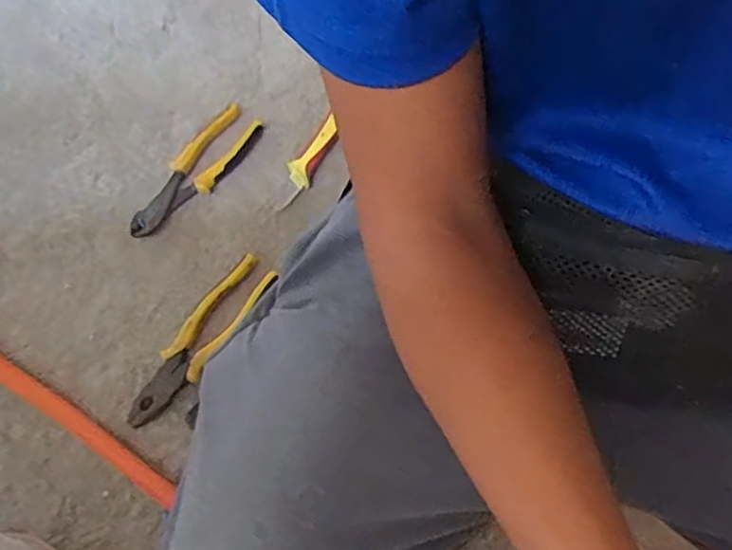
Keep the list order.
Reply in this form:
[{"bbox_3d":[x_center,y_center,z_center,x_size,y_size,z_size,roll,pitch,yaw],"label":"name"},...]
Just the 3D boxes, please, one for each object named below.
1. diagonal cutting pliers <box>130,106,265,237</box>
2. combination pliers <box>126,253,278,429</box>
[{"bbox_3d":[-0.207,-0.125,0.784,0.066,0.018,0.204,37,72,13],"label":"diagonal cutting pliers"},{"bbox_3d":[-0.179,0.070,0.705,0.051,0.014,0.214,33,71,12],"label":"combination pliers"}]

